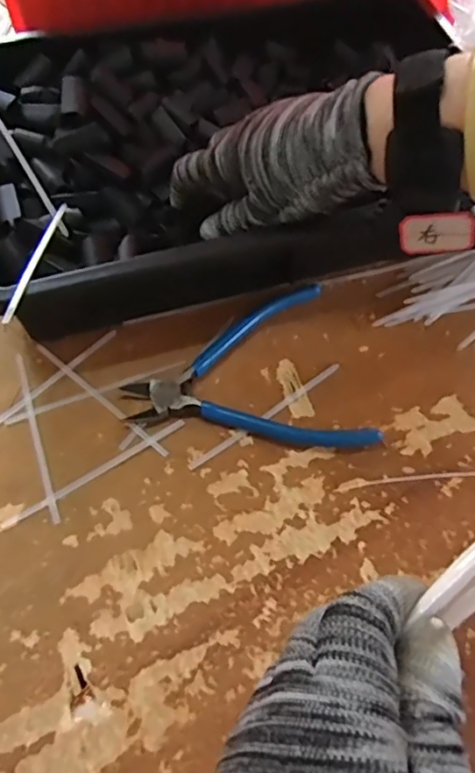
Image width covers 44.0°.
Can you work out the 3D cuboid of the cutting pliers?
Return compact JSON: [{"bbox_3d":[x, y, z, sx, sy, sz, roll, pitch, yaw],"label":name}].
[{"bbox_3d":[0.011,-0.020,0.370,0.150,0.012,0.113,6,60,1],"label":"cutting pliers"}]

